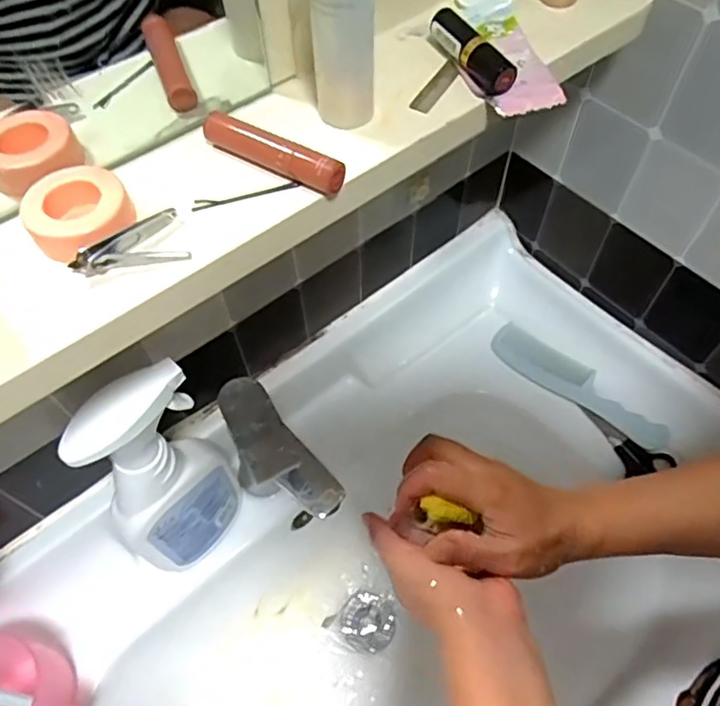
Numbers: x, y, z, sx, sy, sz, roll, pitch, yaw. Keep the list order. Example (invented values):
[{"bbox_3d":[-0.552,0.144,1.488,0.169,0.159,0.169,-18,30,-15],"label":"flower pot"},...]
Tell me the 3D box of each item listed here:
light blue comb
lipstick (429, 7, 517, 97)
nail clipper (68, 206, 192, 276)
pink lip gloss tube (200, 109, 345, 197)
[{"bbox_3d":[0.245,0.033,0.663,0.210,0.008,0.049,34,76,26],"label":"light blue comb"},{"bbox_3d":[0.069,-0.188,0.361,0.017,0.018,0.072,-27,60,-15],"label":"lipstick"},{"bbox_3d":[-0.116,-0.056,0.294,0.052,0.009,0.031,-14,58,-8],"label":"nail clipper"},{"bbox_3d":[-0.049,-0.111,0.320,0.088,0.014,0.013,26,62,17],"label":"pink lip gloss tube"}]

